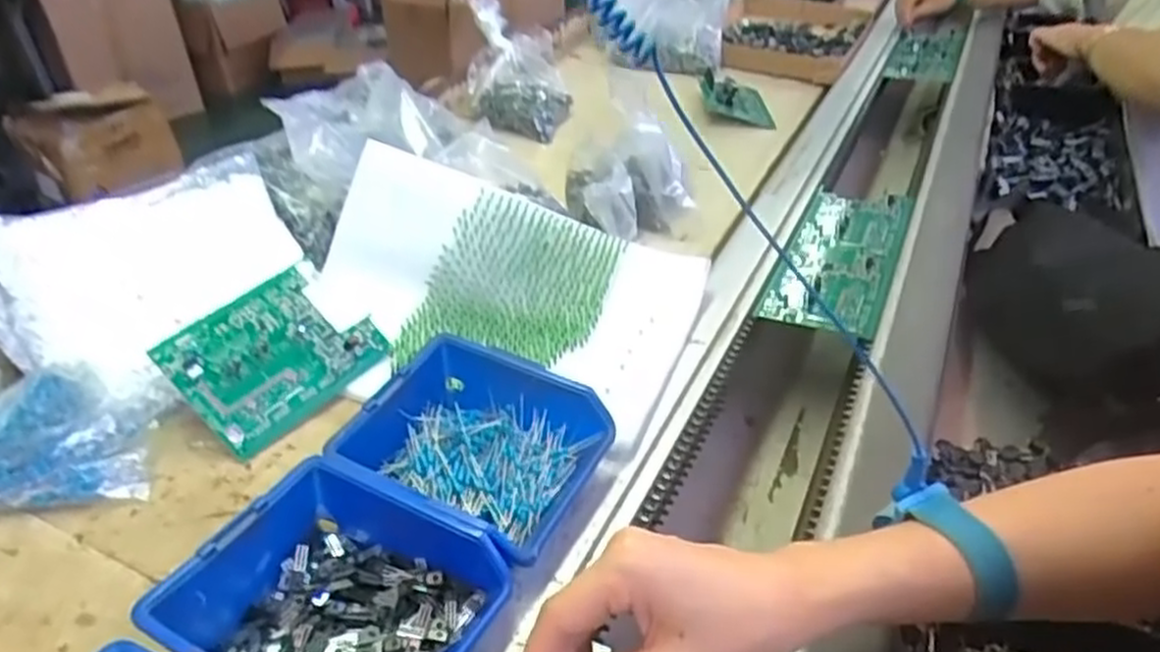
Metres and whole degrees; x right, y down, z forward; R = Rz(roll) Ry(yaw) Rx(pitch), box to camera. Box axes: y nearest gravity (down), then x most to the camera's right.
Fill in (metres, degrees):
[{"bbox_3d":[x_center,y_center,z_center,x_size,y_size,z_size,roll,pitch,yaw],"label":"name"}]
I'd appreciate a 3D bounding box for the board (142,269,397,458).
[{"bbox_3d":[-0.209,0.018,0.543,0.093,0.007,0.128,49,54,0],"label":"board"}]

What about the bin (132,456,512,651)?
[{"bbox_3d":[-0.121,0.131,0.375,0.137,0.051,0.117,14,38,21],"label":"bin"}]

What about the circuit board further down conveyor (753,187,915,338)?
[{"bbox_3d":[0.243,-0.073,0.717,0.093,0.020,0.255,14,38,22],"label":"circuit board further down conveyor"}]

